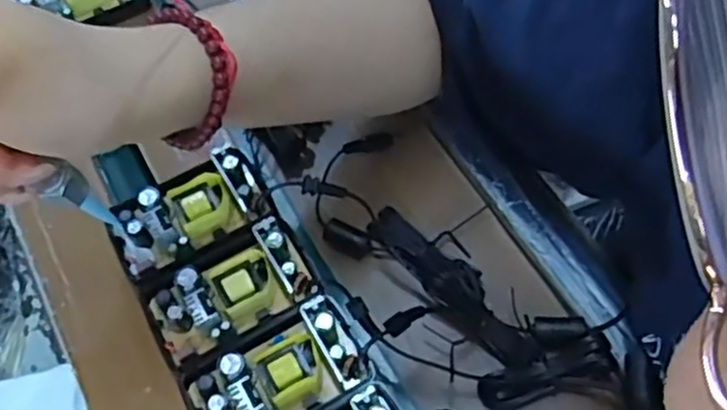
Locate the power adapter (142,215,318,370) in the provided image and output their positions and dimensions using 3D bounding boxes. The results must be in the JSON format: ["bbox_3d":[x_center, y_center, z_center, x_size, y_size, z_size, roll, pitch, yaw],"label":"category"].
[{"bbox_3d":[-0.067,0.039,0.343,0.077,0.022,0.049,-28,63,-13],"label":"power adapter"}]

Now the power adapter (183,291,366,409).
[{"bbox_3d":[-0.043,0.077,0.322,0.076,0.023,0.049,-28,63,-13],"label":"power adapter"}]

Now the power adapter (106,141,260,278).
[{"bbox_3d":[-0.091,0.003,0.363,0.075,0.019,0.041,-29,63,-13],"label":"power adapter"}]

